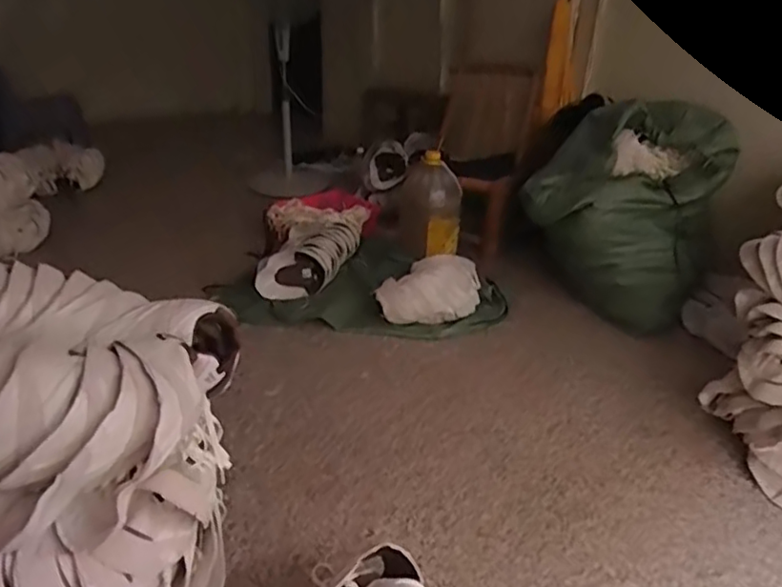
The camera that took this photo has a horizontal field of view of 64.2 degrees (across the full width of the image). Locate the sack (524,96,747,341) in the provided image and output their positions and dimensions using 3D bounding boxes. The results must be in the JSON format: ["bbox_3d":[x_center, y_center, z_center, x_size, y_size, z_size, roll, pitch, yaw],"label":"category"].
[{"bbox_3d":[0.631,-0.222,1.720,0.484,0.524,0.447,13,28,22],"label":"sack"}]

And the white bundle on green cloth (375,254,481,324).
[{"bbox_3d":[0.124,-0.017,1.660,0.168,0.139,0.352,21,32,34],"label":"white bundle on green cloth"}]

